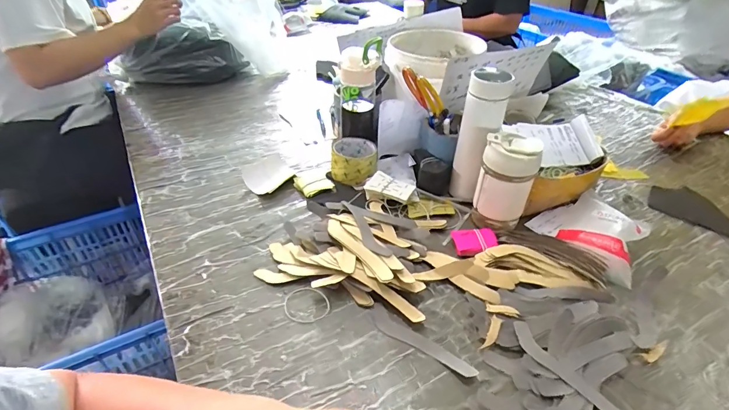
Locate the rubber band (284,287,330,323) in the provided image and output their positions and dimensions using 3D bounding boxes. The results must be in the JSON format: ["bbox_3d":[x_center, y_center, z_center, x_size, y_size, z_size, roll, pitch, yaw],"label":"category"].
[{"bbox_3d":[-0.078,0.133,0.518,0.059,0.007,0.055,-10,46,-12],"label":"rubber band"}]

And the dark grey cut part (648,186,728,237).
[{"bbox_3d":[0.611,0.025,0.680,0.099,0.007,0.196,-25,46,-23],"label":"dark grey cut part"}]

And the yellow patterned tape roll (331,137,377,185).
[{"bbox_3d":[-0.020,-0.085,0.753,0.086,0.059,0.091,0,39,0],"label":"yellow patterned tape roll"}]

